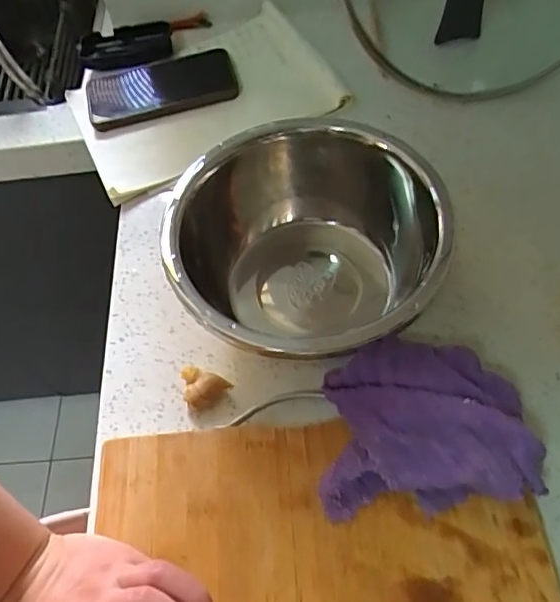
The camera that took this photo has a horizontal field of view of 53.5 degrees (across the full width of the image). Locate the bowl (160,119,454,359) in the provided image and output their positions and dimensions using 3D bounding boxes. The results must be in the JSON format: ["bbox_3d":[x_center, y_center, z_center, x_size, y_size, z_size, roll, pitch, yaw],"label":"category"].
[{"bbox_3d":[0.023,-0.030,0.463,0.195,0.122,0.211,-2,59,3],"label":"bowl"}]

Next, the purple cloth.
[{"bbox_3d":[0.099,0.087,0.396,0.137,0.060,0.114,-4,59,2],"label":"purple cloth"}]

